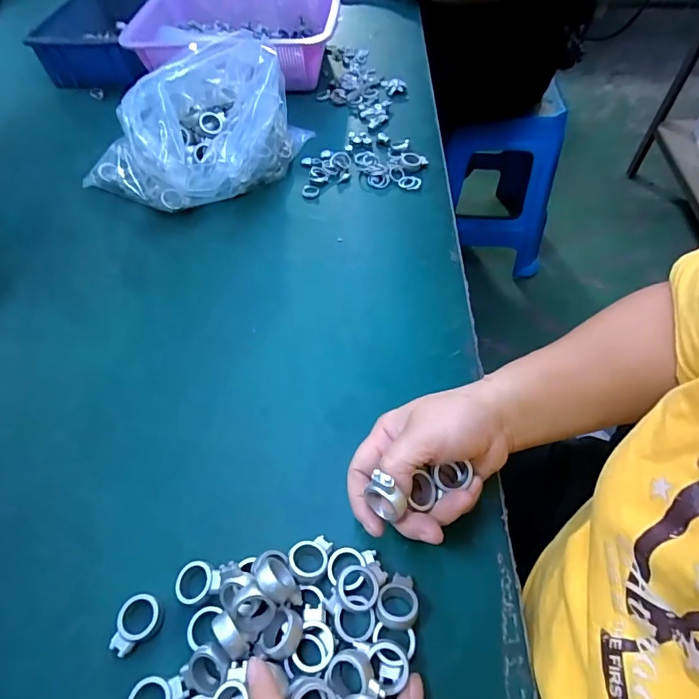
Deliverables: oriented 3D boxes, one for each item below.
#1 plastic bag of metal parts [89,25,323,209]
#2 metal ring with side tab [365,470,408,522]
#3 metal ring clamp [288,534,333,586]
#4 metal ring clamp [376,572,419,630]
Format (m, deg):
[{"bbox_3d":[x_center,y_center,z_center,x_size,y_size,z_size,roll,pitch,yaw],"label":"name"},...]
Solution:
[{"bbox_3d":[-0.177,-0.281,0.536,0.183,0.127,0.248,34,64,23],"label":"plastic bag of metal parts"},{"bbox_3d":[0.022,0.088,0.264,0.022,0.028,0.014,33,63,22],"label":"metal ring with side tab"},{"bbox_3d":[-0.025,0.139,0.295,0.036,0.011,0.027,-18,48,-39],"label":"metal ring clamp"},{"bbox_3d":[0.031,0.159,0.283,0.025,0.019,0.032,6,56,7],"label":"metal ring clamp"}]

